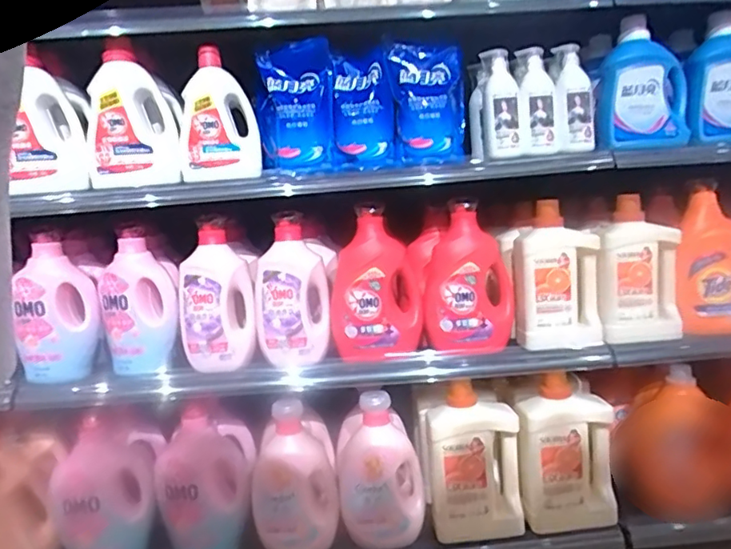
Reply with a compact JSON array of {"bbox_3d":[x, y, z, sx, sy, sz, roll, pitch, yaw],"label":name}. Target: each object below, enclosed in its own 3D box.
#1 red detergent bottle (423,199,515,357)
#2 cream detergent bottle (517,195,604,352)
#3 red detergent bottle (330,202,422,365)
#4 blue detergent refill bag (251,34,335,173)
[{"bbox_3d":[0.217,0.011,1.196,0.181,0.309,0.107,-2,8,13],"label":"red detergent bottle"},{"bbox_3d":[0.408,0.004,1.198,0.165,0.299,0.099,-1,8,18],"label":"cream detergent bottle"},{"bbox_3d":[0.020,0.019,1.185,0.184,0.315,0.137,-4,8,0],"label":"red detergent bottle"},{"bbox_3d":[-0.139,-0.328,1.096,0.143,0.242,0.084,-5,8,-7],"label":"blue detergent refill bag"}]

